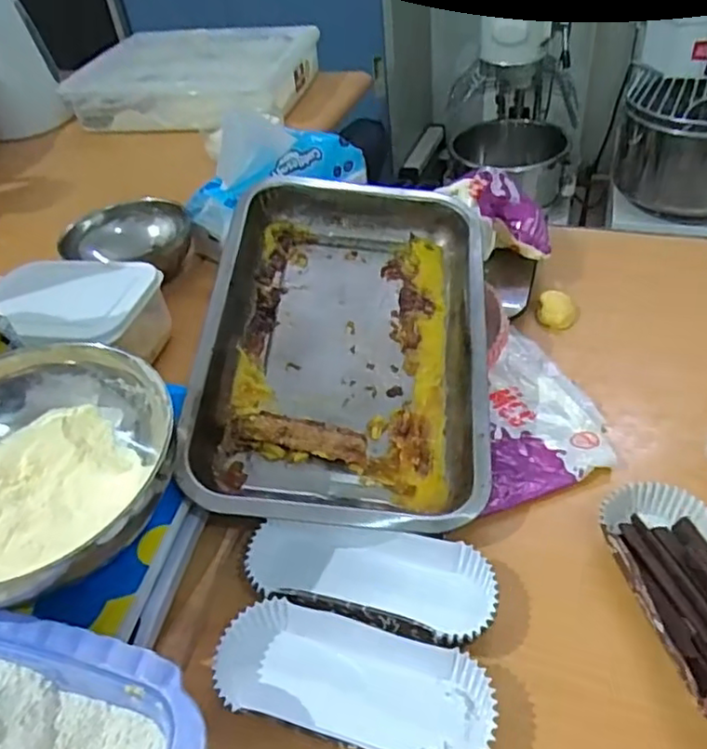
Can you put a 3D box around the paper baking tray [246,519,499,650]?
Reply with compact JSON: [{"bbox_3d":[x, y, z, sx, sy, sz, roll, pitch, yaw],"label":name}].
[{"bbox_3d":[0.010,0.123,0.388,0.146,0.027,0.063,9,45,17],"label":"paper baking tray"}]

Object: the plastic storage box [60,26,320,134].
[{"bbox_3d":[-0.247,-0.515,1.085,0.350,0.087,0.294,4,44,13],"label":"plastic storage box"}]

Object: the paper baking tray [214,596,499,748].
[{"bbox_3d":[0.001,0.167,0.350,0.147,0.026,0.065,8,45,17],"label":"paper baking tray"}]

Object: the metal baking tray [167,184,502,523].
[{"bbox_3d":[-0.001,-0.032,0.489,0.206,0.040,0.294,6,58,-1],"label":"metal baking tray"}]

